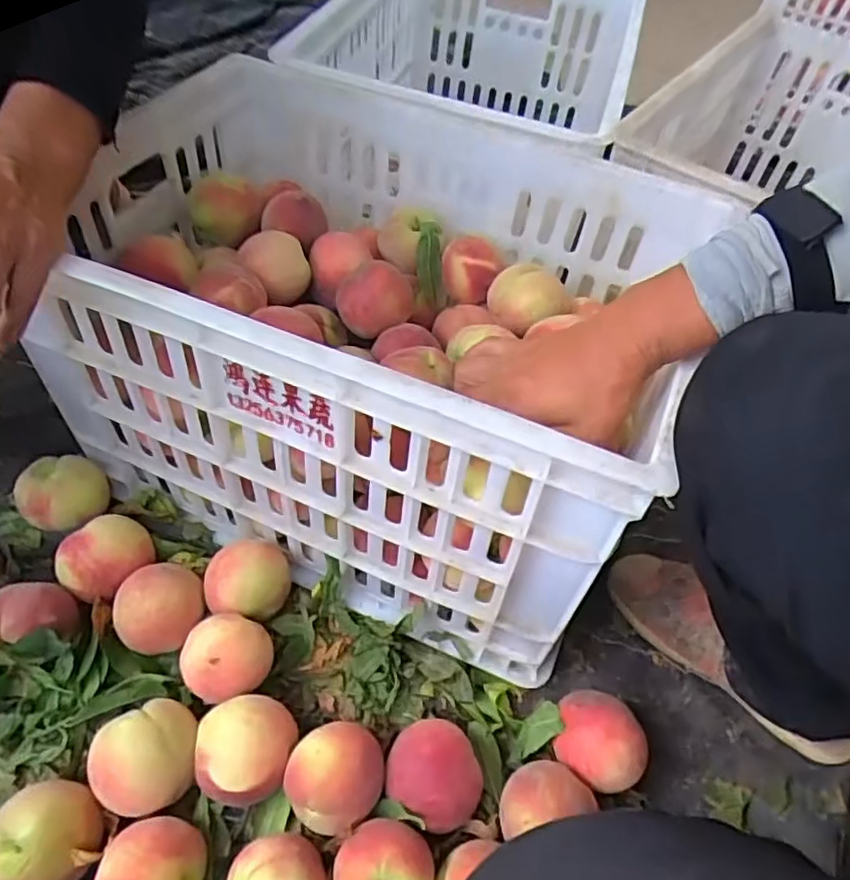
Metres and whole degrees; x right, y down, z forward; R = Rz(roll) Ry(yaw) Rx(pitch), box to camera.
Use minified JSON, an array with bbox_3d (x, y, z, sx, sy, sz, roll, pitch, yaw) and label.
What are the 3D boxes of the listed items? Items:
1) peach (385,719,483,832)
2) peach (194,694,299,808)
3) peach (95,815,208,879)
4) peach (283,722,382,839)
[{"bbox_3d":[0.007,0.260,0.509,0.071,0.062,0.073,2,51,-3],"label":"peach"},{"bbox_3d":[-0.138,0.241,0.508,0.068,0.062,0.074,2,51,-3],"label":"peach"},{"bbox_3d":[-0.188,0.301,0.447,0.059,0.057,0.072,4,51,-2],"label":"peach"},{"bbox_3d":[-0.067,0.257,0.500,0.067,0.066,0.074,23,53,13],"label":"peach"}]

